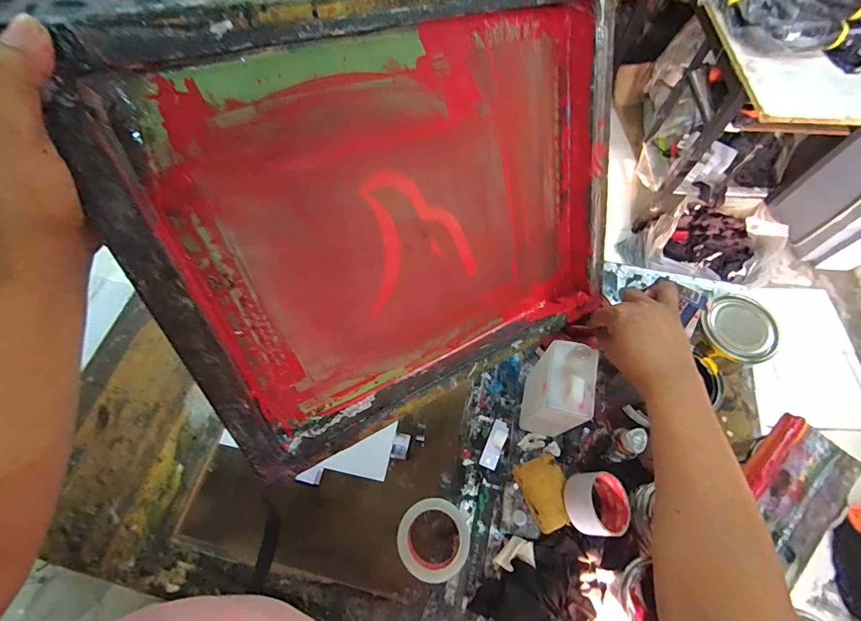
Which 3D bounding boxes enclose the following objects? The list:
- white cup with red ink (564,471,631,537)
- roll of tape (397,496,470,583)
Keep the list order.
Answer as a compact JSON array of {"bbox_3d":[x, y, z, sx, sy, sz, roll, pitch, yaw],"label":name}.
[{"bbox_3d":[0.243,0.282,0.551,0.083,0.051,0.083,13,59,-24],"label":"white cup with red ink"},{"bbox_3d":[0.006,0.342,0.569,0.101,0.054,0.102,-1,64,1],"label":"roll of tape"}]

